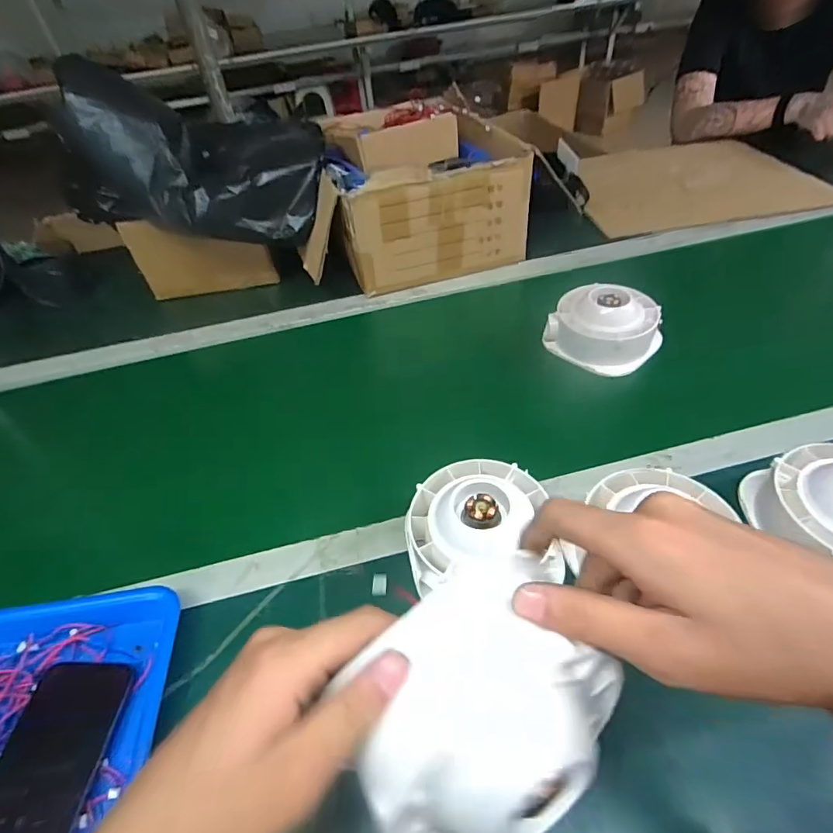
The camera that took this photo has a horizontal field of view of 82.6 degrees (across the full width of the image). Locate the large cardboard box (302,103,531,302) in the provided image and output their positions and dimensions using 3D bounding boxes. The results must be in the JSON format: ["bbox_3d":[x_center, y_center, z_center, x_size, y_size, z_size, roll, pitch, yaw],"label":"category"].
[{"bbox_3d":[-0.034,-0.410,0.853,0.372,0.183,0.350,-15,46,-7],"label":"large cardboard box"}]

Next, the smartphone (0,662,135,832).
[{"bbox_3d":[-0.270,0.258,0.341,0.076,0.009,0.143,5,51,-6],"label":"smartphone"}]

